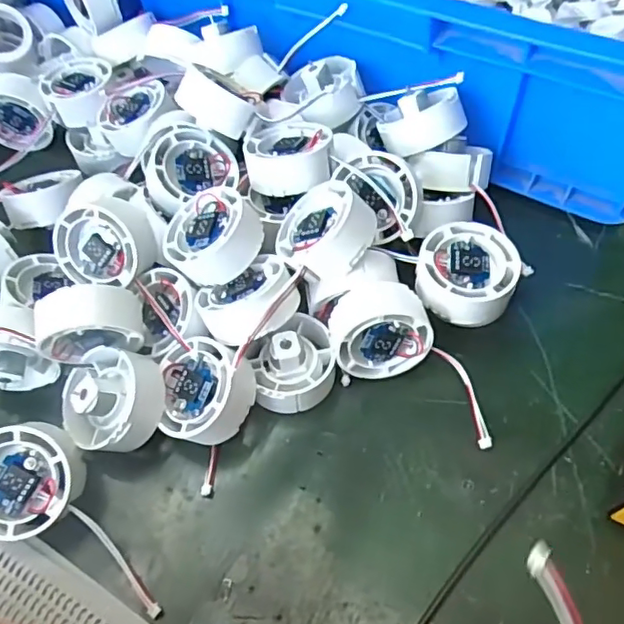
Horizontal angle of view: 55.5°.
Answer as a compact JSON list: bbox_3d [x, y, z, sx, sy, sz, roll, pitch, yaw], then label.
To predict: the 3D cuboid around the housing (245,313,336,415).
[{"bbox_3d":[-0.011,0.028,0.338,0.047,0.031,0.049,-1,57,2],"label":"housing"}]

